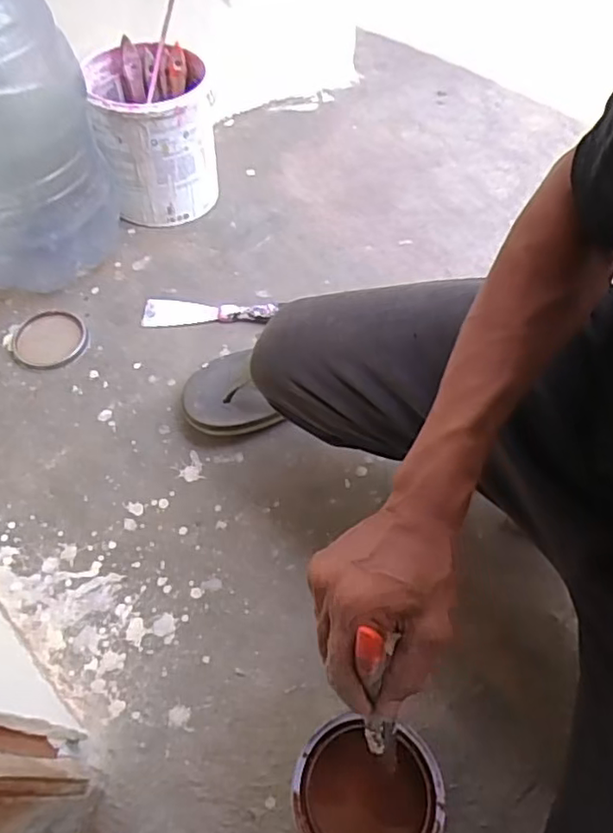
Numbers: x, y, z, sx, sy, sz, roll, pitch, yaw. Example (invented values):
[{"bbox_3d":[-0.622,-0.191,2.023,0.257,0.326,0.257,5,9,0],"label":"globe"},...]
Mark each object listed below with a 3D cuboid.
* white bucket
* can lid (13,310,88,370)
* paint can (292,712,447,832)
[{"bbox_3d":[-0.225,-0.416,0.923,0.155,0.204,0.158,-1,58,2],"label":"white bucket"},{"bbox_3d":[-0.345,-0.104,0.818,0.093,0.004,0.096,-1,58,2],"label":"can lid"},{"bbox_3d":[0.045,0.299,0.477,0.103,0.121,0.095,-1,58,2],"label":"paint can"}]

